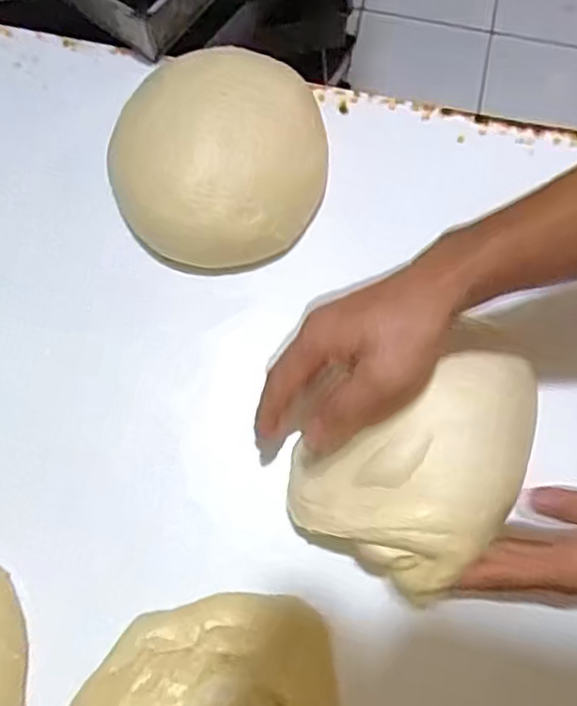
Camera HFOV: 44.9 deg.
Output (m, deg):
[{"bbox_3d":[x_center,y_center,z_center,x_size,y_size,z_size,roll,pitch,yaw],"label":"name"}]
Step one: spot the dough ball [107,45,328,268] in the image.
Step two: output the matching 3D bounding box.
[{"bbox_3d":[-0.056,-0.163,0.561,0.166,0.080,0.170,0,75,0],"label":"dough ball"}]

